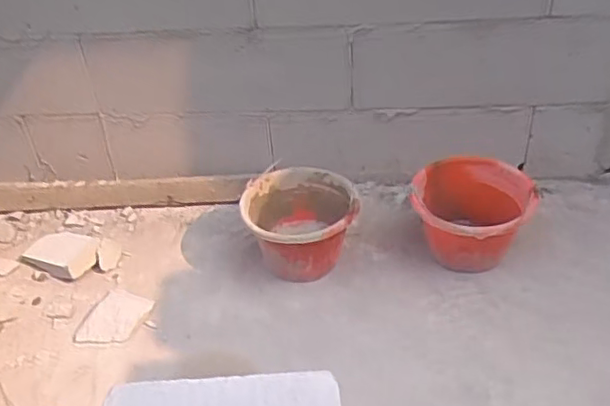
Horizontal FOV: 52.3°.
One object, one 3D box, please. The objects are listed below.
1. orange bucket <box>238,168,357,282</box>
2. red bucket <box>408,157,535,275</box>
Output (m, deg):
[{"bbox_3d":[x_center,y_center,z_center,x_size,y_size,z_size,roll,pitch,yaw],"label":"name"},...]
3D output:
[{"bbox_3d":[-0.012,0.060,1.374,0.239,0.182,0.232,-3,37,2],"label":"orange bucket"},{"bbox_3d":[0.366,0.036,1.371,0.249,0.200,0.243,6,38,14],"label":"red bucket"}]

